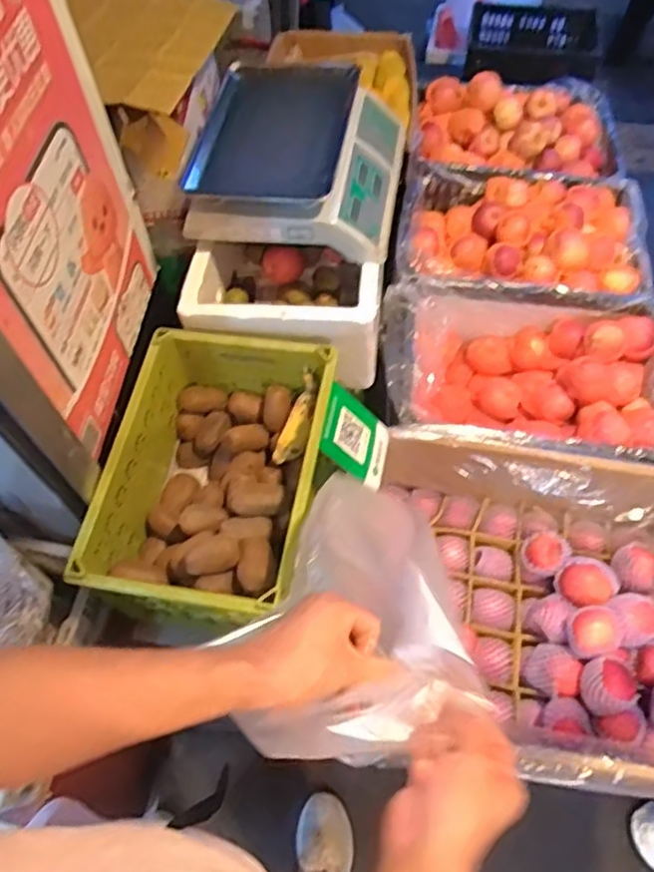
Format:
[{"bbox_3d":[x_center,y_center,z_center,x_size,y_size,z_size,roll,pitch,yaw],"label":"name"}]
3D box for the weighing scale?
[{"bbox_3d":[-0.042,-0.476,1.051,0.323,0.109,0.350,9,60,8],"label":"weighing scale"}]

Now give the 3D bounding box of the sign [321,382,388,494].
[{"bbox_3d":[0.045,0.003,0.967,0.011,0.160,0.121,-10,57,37],"label":"sign"}]

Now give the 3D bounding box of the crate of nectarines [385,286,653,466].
[{"bbox_3d":[0.378,-0.093,1.211,0.527,0.210,0.356,6,59,6],"label":"crate of nectarines"}]

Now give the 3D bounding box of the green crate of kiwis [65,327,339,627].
[{"bbox_3d":[-0.156,0.067,0.961,0.295,0.220,0.425,7,59,7],"label":"green crate of kiwis"}]

